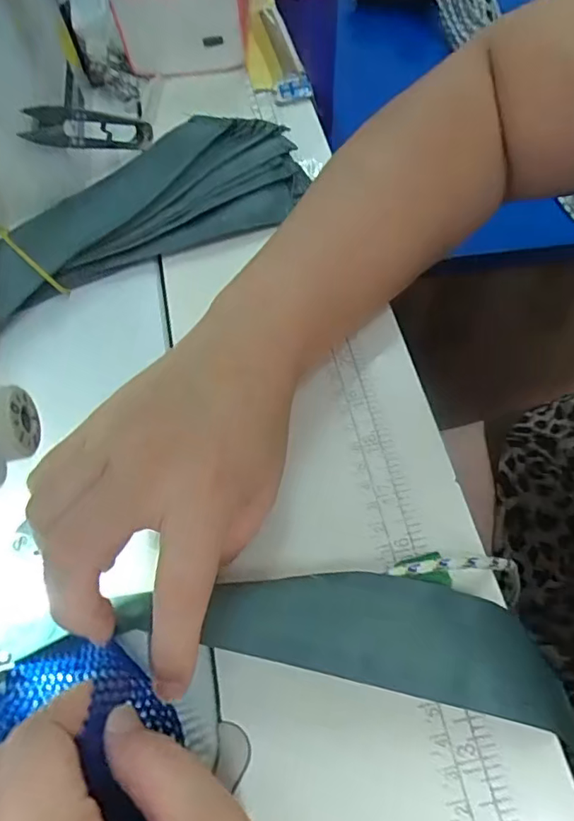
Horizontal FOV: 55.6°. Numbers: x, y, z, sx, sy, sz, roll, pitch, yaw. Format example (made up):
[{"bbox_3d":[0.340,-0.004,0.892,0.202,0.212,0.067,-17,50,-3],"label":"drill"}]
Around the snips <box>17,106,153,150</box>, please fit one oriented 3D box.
[{"bbox_3d":[-0.122,-0.175,0.340,0.013,0.021,0.094,29,32,17],"label":"snips"}]

